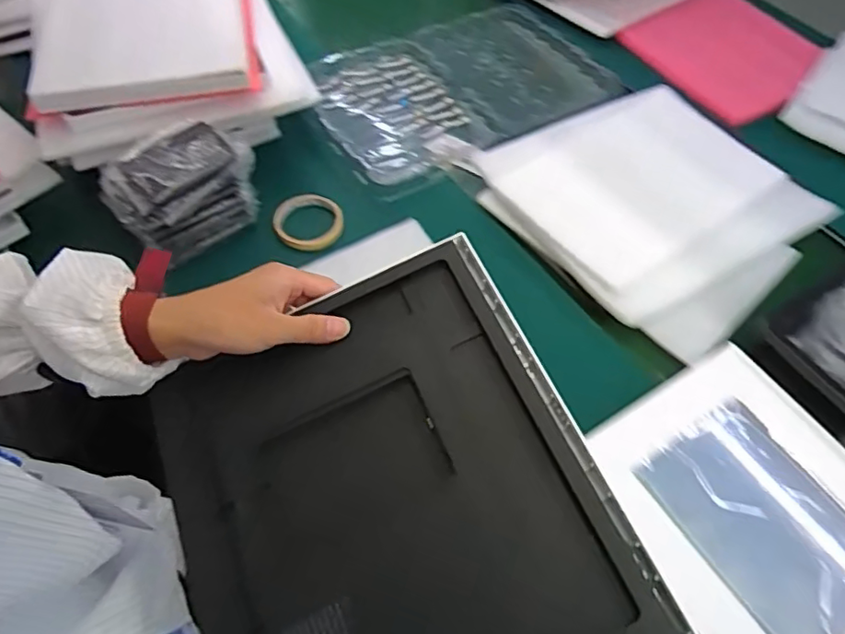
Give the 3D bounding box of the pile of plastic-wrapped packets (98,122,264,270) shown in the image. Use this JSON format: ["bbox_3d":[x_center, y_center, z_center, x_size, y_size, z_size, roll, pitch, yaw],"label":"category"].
[{"bbox_3d":[-0.295,-0.154,0.726,0.174,0.108,0.109,-33,64,-22],"label":"pile of plastic-wrapped packets"}]

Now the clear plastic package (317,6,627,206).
[{"bbox_3d":[0.055,-0.369,0.942,0.474,0.038,0.326,-26,62,-18],"label":"clear plastic package"}]

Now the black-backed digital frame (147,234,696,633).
[{"bbox_3d":[-0.027,0.113,0.360,0.260,0.023,0.293,-23,62,-5],"label":"black-backed digital frame"}]

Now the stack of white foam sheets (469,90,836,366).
[{"bbox_3d":[0.307,-0.152,0.773,0.349,0.051,0.380,-29,63,-19],"label":"stack of white foam sheets"}]

